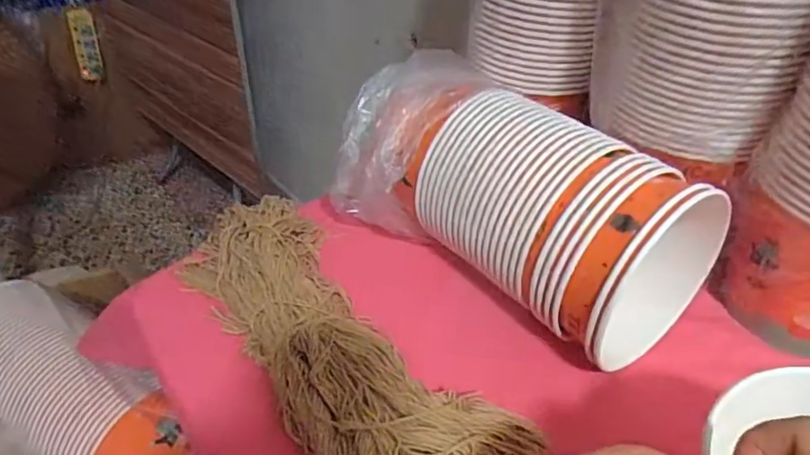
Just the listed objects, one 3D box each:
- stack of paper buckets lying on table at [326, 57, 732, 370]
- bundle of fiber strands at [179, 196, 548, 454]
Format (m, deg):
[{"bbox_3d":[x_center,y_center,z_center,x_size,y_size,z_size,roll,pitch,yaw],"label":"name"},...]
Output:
[{"bbox_3d":[0.095,-0.027,0.508,0.336,0.157,0.158,32,47,33],"label":"stack of paper buckets lying on table"},{"bbox_3d":[-0.055,0.090,0.456,0.143,0.041,0.392,-22,43,-27],"label":"bundle of fiber strands"}]

